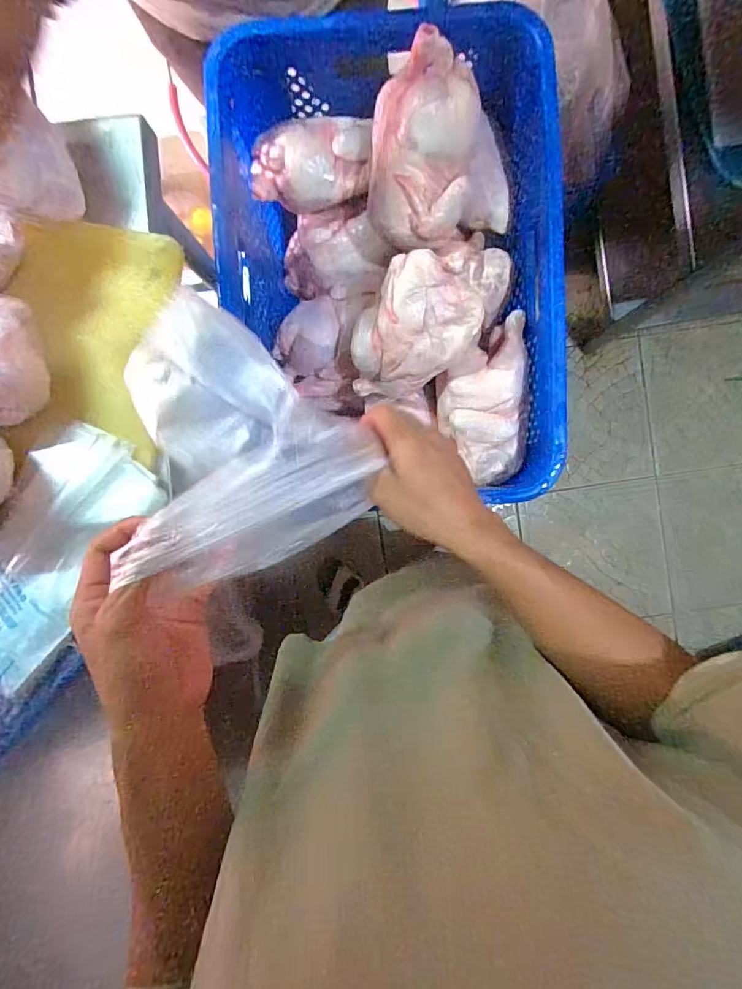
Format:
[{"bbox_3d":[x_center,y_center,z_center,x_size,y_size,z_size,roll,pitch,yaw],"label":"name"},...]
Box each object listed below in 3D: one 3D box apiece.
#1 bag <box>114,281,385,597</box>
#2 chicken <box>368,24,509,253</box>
[{"bbox_3d":[-0.083,-0.032,0.368,0.180,0.052,0.182,3,88,-25],"label":"bag"},{"bbox_3d":[0.080,-0.373,0.529,0.164,0.103,0.173,-1,92,2],"label":"chicken"}]

